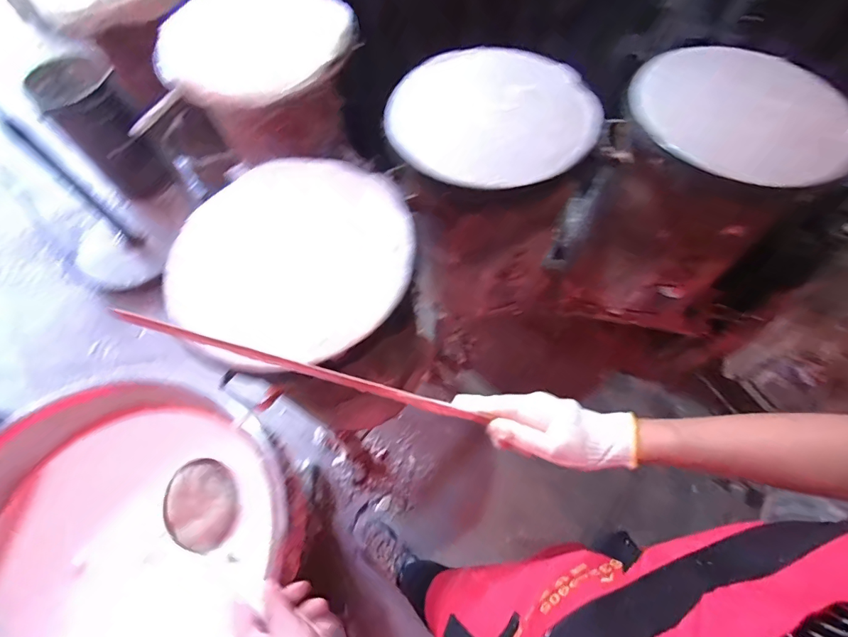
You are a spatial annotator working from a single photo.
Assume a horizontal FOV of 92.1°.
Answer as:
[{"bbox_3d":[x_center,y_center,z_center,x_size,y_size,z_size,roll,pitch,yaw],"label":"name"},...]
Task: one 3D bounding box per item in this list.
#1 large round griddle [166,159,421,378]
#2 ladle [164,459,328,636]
[{"bbox_3d":[-0.211,-0.098,0.654,0.381,0.036,0.370,1,76,2],"label":"large round griddle"},{"bbox_3d":[-0.144,0.256,0.392,0.315,0.078,0.067,28,68,27],"label":"ladle"}]

